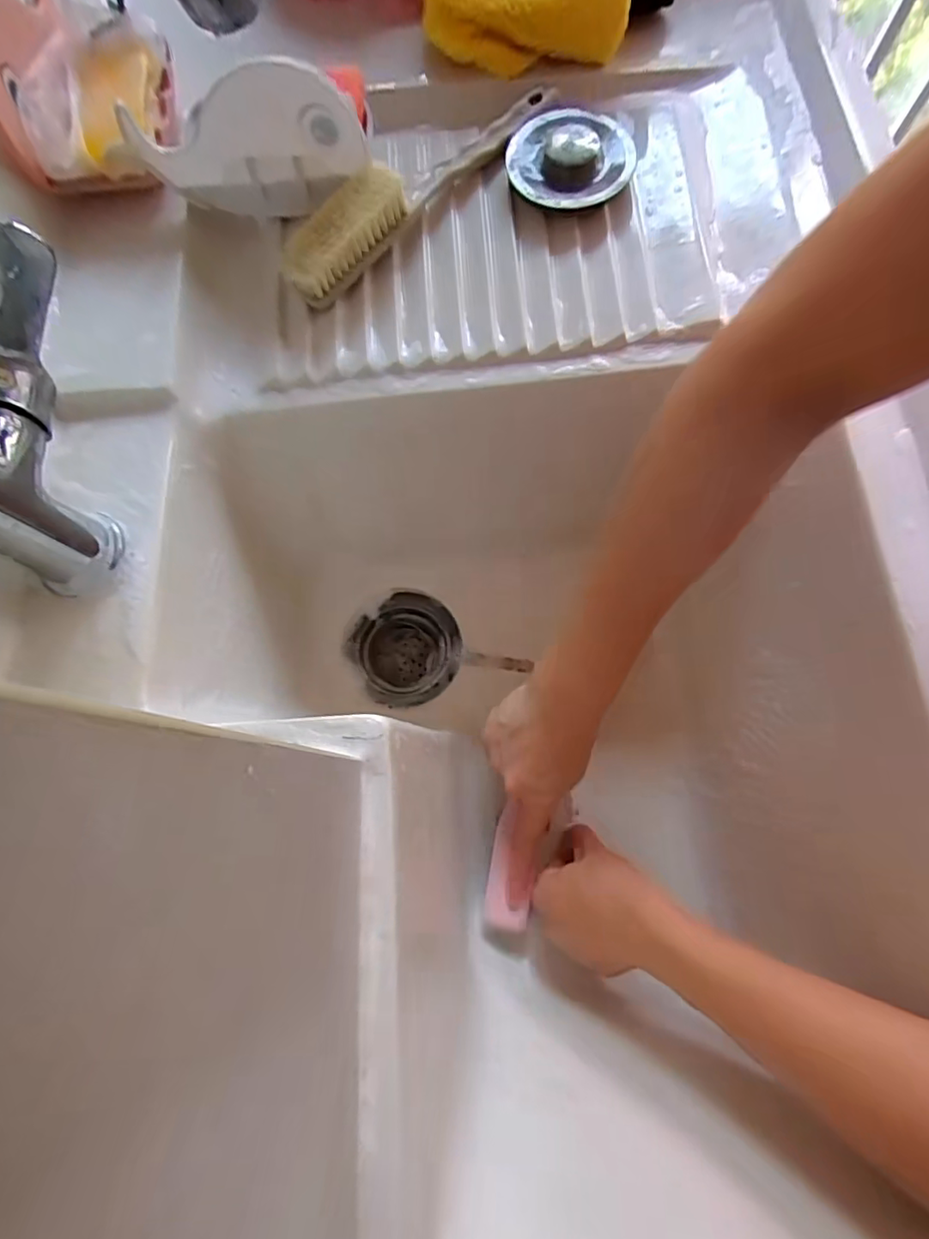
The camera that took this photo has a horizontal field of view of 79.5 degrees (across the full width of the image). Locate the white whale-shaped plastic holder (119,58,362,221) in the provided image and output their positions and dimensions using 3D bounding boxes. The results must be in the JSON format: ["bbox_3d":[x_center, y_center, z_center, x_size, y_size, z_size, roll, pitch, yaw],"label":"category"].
[{"bbox_3d":[-0.132,-0.294,0.350,0.136,0.089,0.020,0,72,1],"label":"white whale-shaped plastic holder"}]

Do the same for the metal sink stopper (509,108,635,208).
[{"bbox_3d":[0.069,-0.304,0.366,0.081,0.019,0.079,0,72,1],"label":"metal sink stopper"}]

